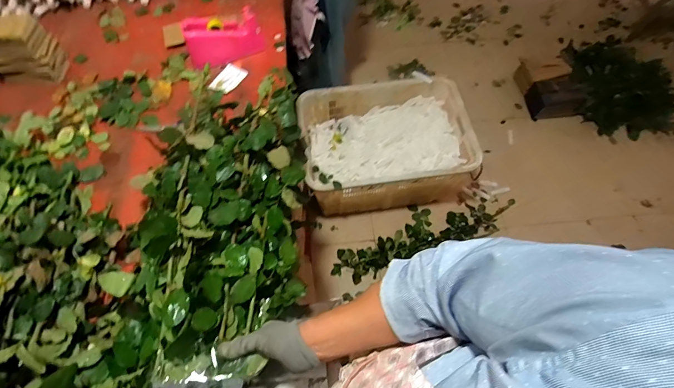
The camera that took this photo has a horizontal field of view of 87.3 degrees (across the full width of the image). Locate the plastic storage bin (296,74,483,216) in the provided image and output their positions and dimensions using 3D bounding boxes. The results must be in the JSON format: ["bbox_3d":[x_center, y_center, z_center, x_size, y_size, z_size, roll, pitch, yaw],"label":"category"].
[{"bbox_3d":[0.238,-0.211,1.583,0.709,0.329,0.516,-9,63,-4],"label":"plastic storage bin"}]

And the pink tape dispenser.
[{"bbox_3d":[-0.302,-0.416,0.939,0.200,0.093,0.072,-23,65,-11],"label":"pink tape dispenser"}]

